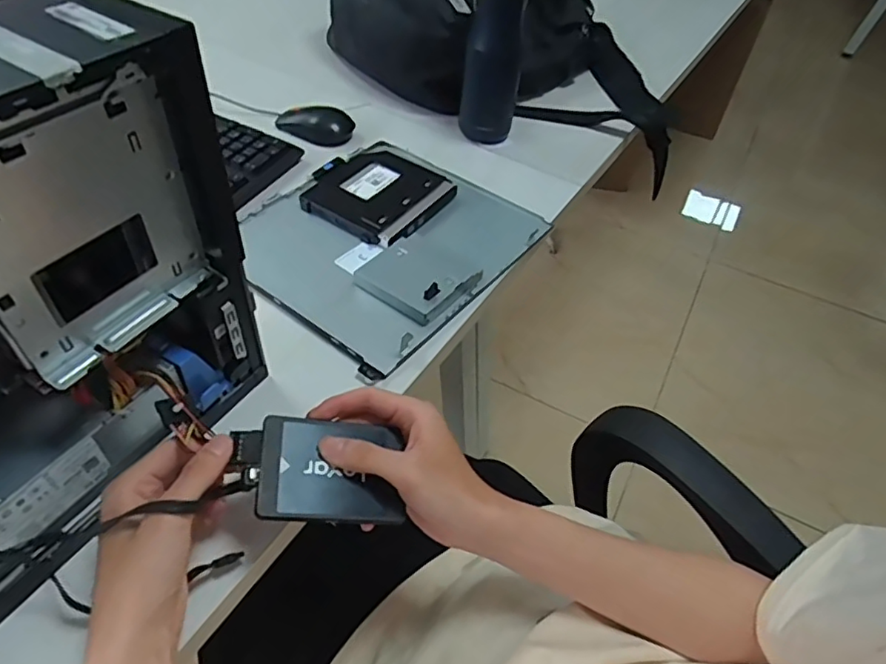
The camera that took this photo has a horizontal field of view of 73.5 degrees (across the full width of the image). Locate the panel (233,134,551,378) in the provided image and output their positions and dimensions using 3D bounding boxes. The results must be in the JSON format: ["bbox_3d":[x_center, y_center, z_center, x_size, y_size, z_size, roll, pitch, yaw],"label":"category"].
[{"bbox_3d":[-0.064,-0.109,0.637,0.259,0.017,0.289,32,52,21],"label":"panel"}]

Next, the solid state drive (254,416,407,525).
[{"bbox_3d":[-0.075,0.093,0.404,0.095,0.005,0.069,10,58,-21],"label":"solid state drive"}]

